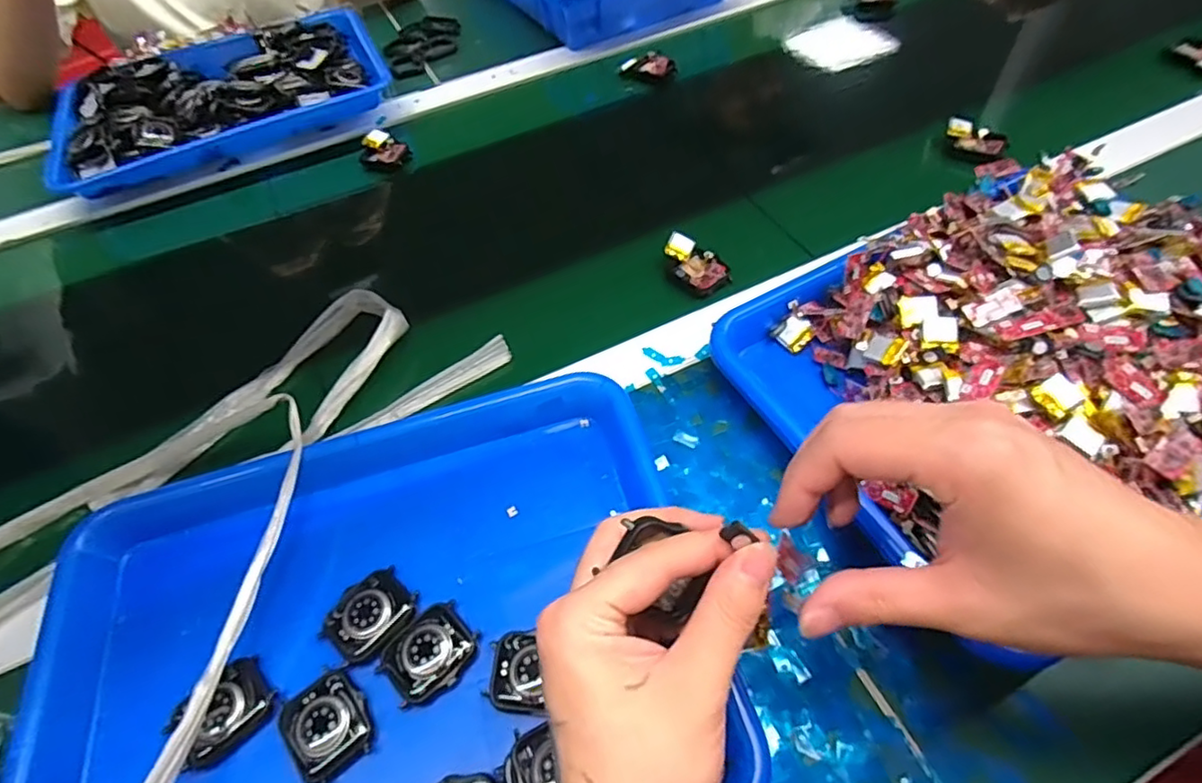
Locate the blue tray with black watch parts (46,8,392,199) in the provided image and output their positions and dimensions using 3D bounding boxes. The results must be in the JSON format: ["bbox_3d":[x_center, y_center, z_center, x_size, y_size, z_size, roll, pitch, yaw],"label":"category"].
[{"bbox_3d":[-0.416,-0.337,0.670,0.330,0.052,0.249,-25,57,-13],"label":"blue tray with black watch parts"}]

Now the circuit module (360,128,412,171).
[{"bbox_3d":[-0.214,-0.242,0.607,0.048,0.021,0.039,-2,55,3],"label":"circuit module"}]

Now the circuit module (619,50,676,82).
[{"bbox_3d":[0.051,-0.360,0.669,0.060,0.016,0.031,10,56,12],"label":"circuit module"}]

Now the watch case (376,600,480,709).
[{"bbox_3d":[-0.089,0.133,0.311,0.045,0.009,0.039,-38,61,-21],"label":"watch case"}]

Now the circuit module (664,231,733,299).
[{"bbox_3d":[0.074,-0.101,0.473,0.037,0.015,0.057,-36,60,-19],"label":"circuit module"}]

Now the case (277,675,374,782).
[{"bbox_3d":[-0.134,0.161,0.293,0.037,0.006,0.043,-35,59,-19],"label":"case"}]

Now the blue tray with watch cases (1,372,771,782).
[{"bbox_3d":[-0.116,0.125,0.315,0.326,0.029,0.261,-16,56,-6],"label":"blue tray with watch cases"}]

